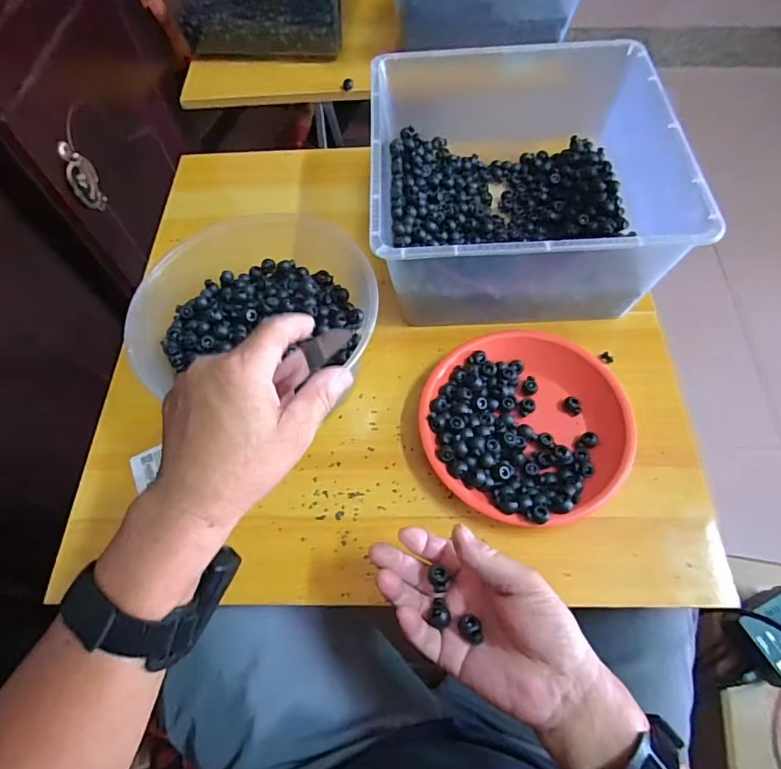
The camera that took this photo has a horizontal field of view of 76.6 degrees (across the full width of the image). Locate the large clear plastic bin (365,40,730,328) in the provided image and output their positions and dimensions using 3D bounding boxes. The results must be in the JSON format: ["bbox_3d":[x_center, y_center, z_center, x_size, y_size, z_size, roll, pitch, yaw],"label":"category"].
[{"bbox_3d":[0.129,-0.213,0.530,0.289,0.127,0.287,-3,62,1],"label":"large clear plastic bin"}]

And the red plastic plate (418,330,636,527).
[{"bbox_3d":[0.128,0.038,0.486,0.193,0.039,0.188,-1,62,2],"label":"red plastic plate"}]

